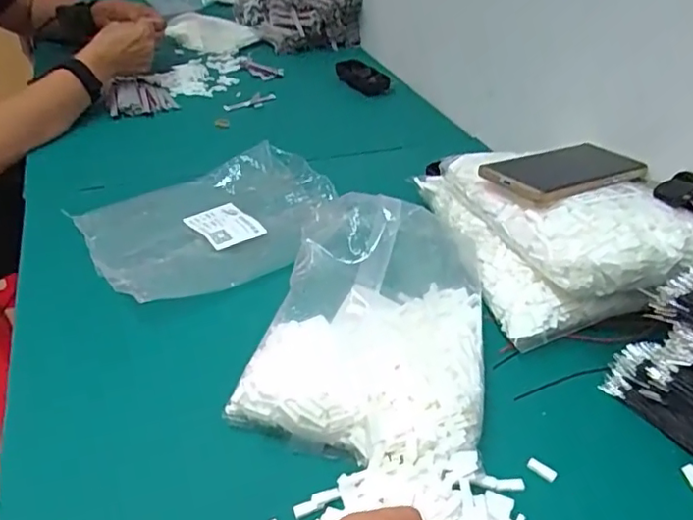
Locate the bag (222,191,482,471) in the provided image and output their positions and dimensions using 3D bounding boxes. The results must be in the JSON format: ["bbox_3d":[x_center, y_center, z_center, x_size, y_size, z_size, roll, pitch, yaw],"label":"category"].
[{"bbox_3d":[0.030,0.039,0.454,0.169,0.088,0.229,12,39,11],"label":"bag"}]

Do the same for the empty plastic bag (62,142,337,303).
[{"bbox_3d":[-0.133,-0.045,0.602,0.268,0.030,0.178,-26,47,-34],"label":"empty plastic bag"}]

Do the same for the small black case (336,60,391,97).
[{"bbox_3d":[0.022,-0.322,0.986,0.058,0.026,0.128,-11,40,-18],"label":"small black case"}]

